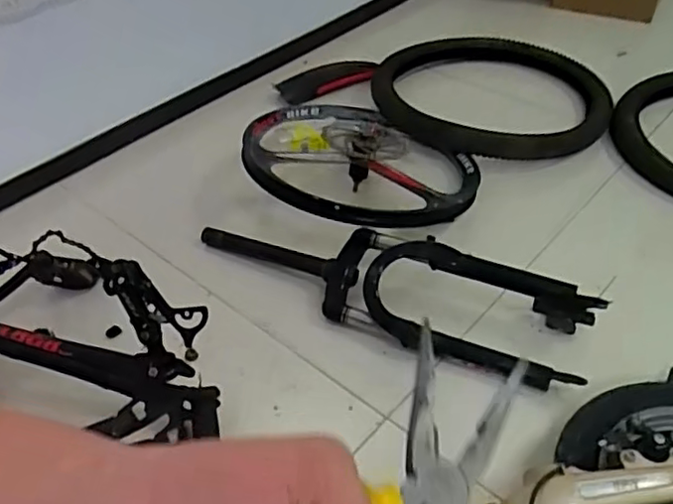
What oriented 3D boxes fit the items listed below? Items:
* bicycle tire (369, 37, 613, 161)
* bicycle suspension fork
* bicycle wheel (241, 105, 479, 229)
[{"bbox_3d":[0.332,-0.333,1.343,0.508,0.075,0.439,-8,42,-4],"label":"bicycle tire"},{"bbox_3d":[0.060,0.036,0.918,0.599,0.078,0.148,17,46,22],"label":"bicycle suspension fork"},{"bbox_3d":[0.030,-0.150,1.089,0.387,0.090,0.387,9,35,-6],"label":"bicycle wheel"}]

